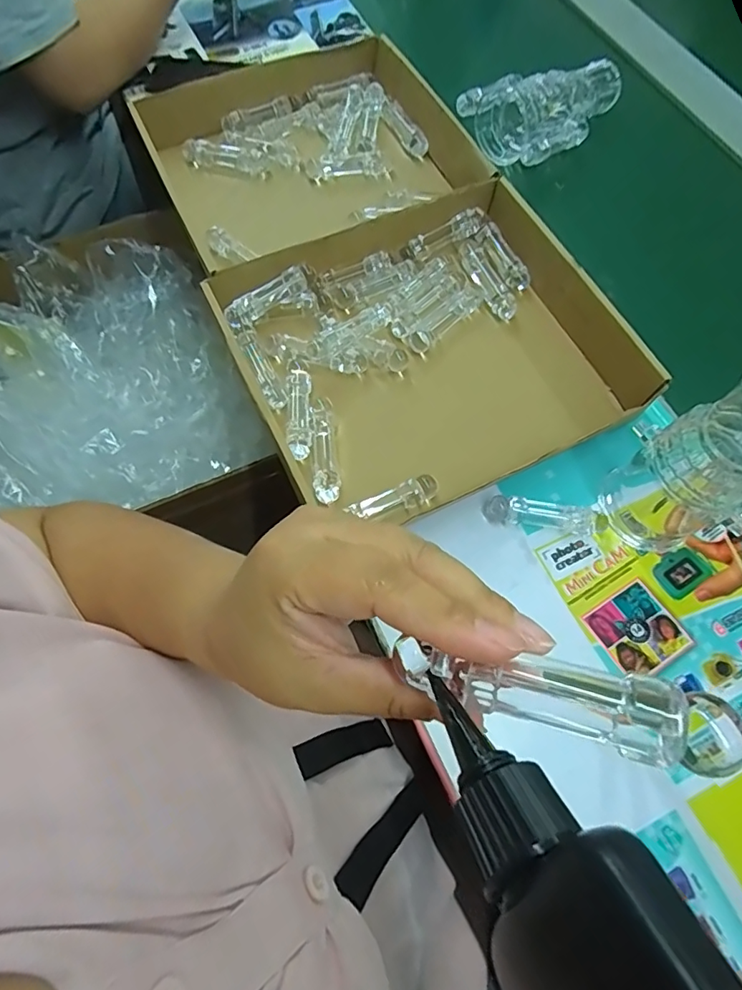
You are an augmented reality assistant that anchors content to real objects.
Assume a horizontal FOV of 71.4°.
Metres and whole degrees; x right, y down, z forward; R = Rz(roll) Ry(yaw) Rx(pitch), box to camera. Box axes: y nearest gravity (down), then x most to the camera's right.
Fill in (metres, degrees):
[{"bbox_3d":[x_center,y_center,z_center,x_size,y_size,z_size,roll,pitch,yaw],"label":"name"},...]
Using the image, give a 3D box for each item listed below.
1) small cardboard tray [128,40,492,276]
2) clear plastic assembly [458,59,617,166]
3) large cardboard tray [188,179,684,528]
[{"bbox_3d":[-0.065,-0.368,0.559,0.307,0.053,0.286,-25,71,-11],"label":"small cardboard tray"},{"bbox_3d":[0.210,-0.458,0.601,0.193,0.050,0.124,-38,74,-15],"label":"clear plastic assembly"},{"bbox_3d":[0.051,-0.124,0.482,0.319,0.078,0.276,-24,70,-11],"label":"large cardboard tray"}]

